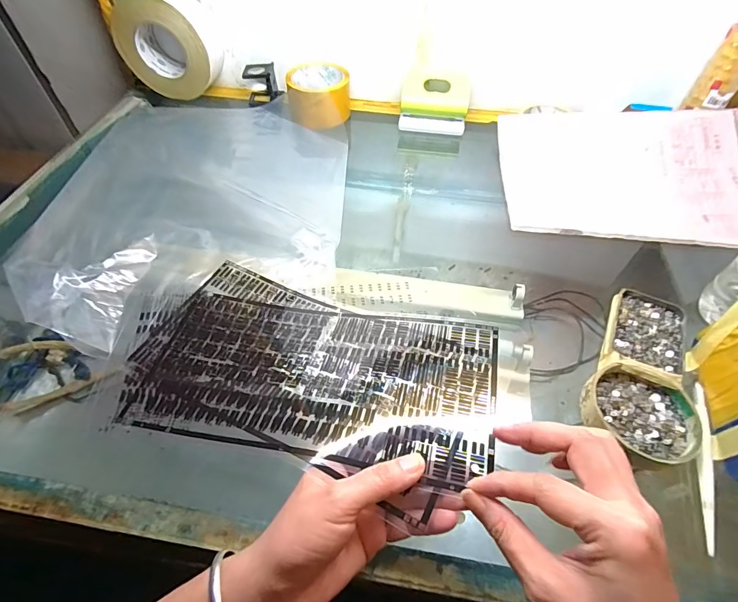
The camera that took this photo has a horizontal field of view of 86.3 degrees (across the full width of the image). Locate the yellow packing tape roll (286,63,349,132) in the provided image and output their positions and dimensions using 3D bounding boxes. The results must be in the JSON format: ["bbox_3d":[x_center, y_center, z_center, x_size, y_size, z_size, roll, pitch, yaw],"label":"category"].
[{"bbox_3d":[-0.076,-0.311,0.600,0.094,0.054,0.106,-2,53,-1],"label":"yellow packing tape roll"}]

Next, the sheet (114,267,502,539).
[{"bbox_3d":[-0.060,0.051,0.335,0.318,0.020,0.164,8,47,18],"label":"sheet"}]

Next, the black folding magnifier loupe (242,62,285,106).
[{"bbox_3d":[-0.173,-0.355,0.642,0.058,0.056,0.048,-12,53,-9],"label":"black folding magnifier loupe"}]

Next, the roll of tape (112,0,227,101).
[{"bbox_3d":[-0.301,-0.395,0.603,0.143,0.130,0.069,4,53,3],"label":"roll of tape"}]

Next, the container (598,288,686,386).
[{"bbox_3d":[0.256,0.032,0.362,0.066,0.019,0.103,24,56,17],"label":"container"}]

